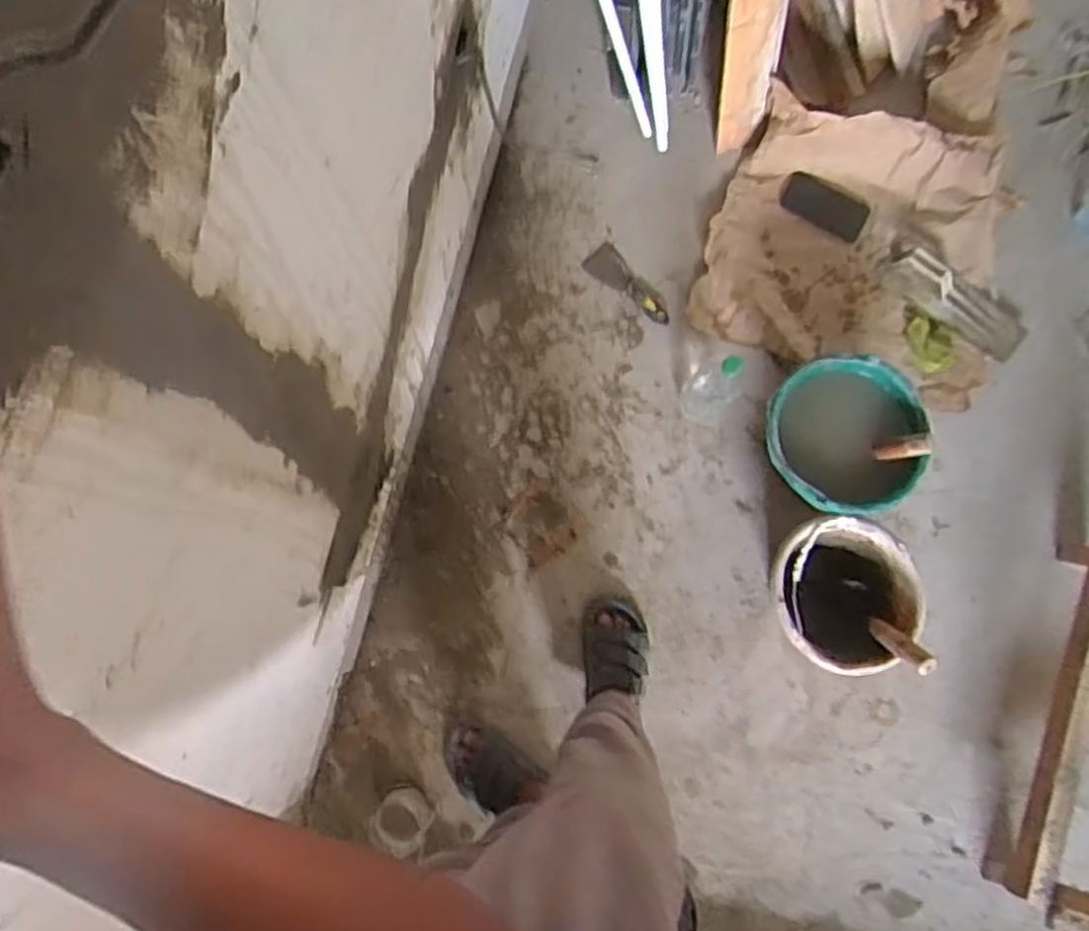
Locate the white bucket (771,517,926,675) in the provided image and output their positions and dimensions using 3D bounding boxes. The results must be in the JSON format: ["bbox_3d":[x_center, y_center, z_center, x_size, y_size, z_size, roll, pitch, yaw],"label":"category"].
[{"bbox_3d":[0.499,0.224,1.339,0.234,0.200,0.252,-5,81,-2],"label":"white bucket"}]

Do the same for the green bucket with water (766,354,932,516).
[{"bbox_3d":[0.512,-0.048,1.386,0.242,0.186,0.259,0,81,-1],"label":"green bucket with water"}]

